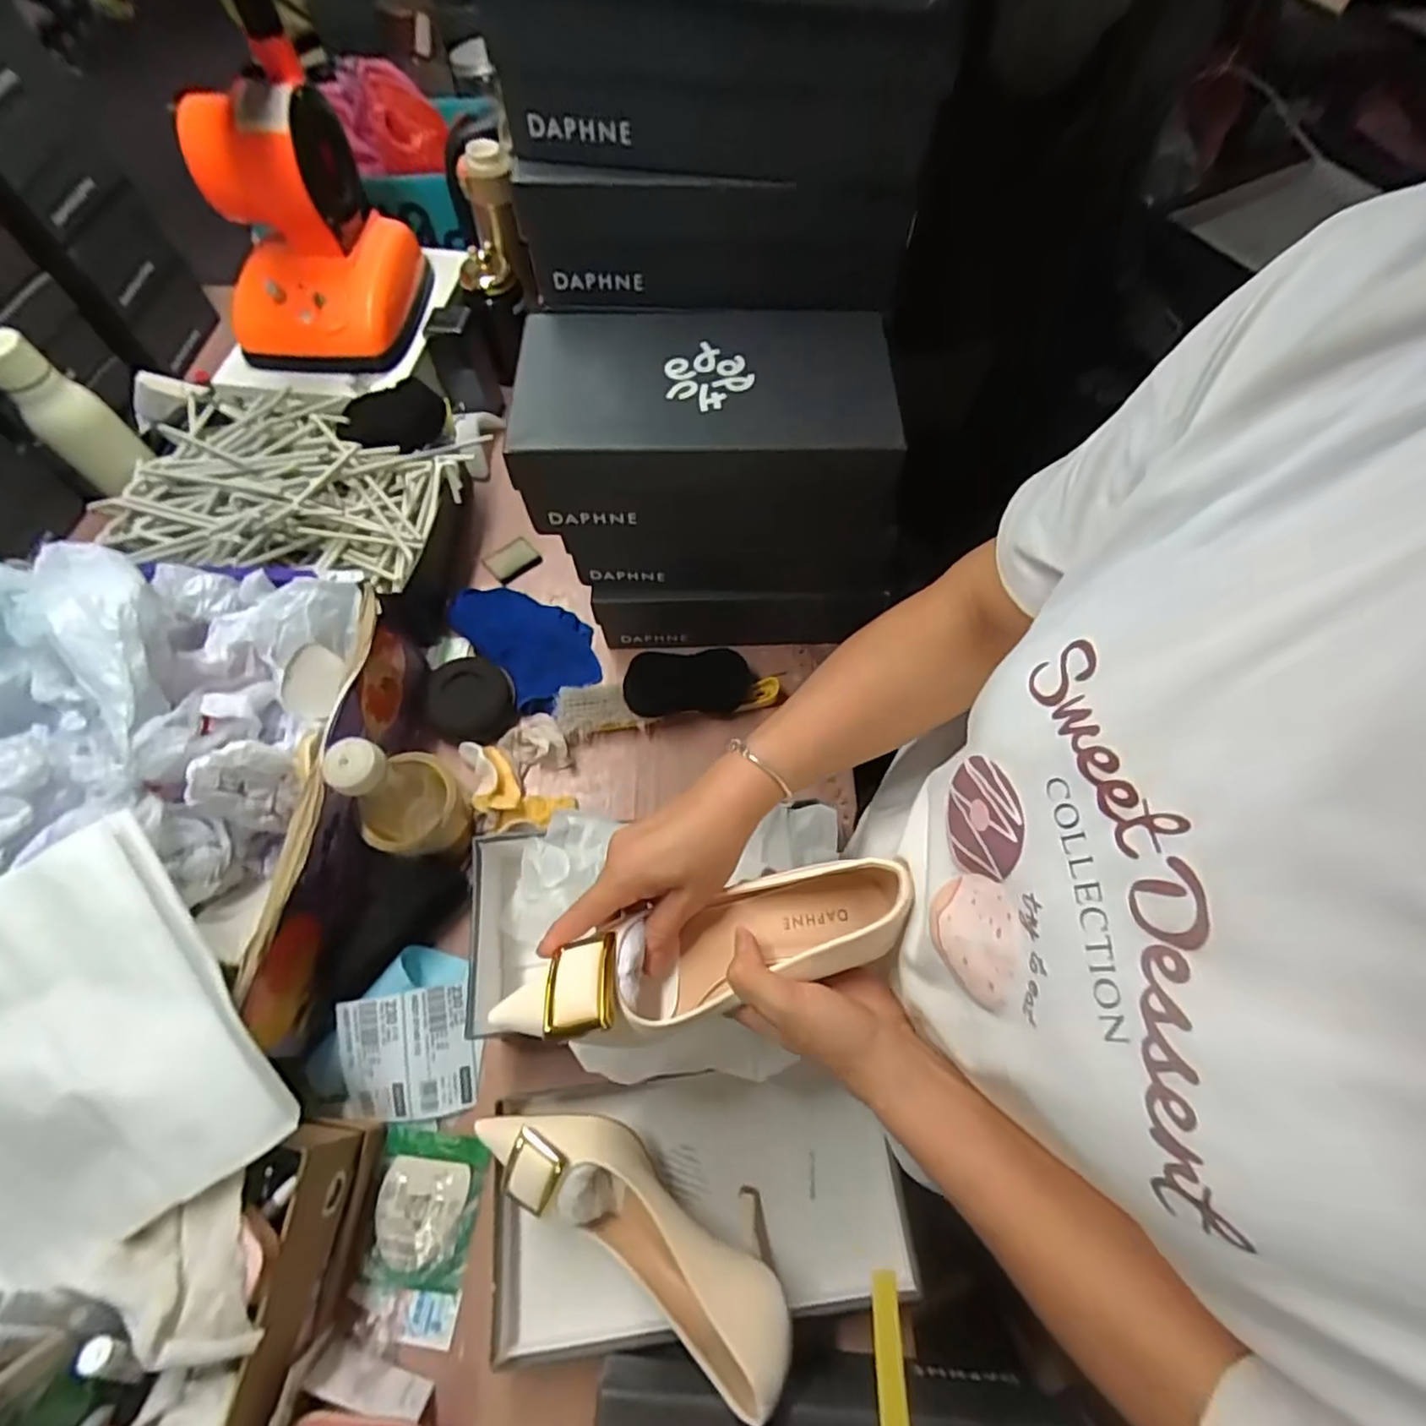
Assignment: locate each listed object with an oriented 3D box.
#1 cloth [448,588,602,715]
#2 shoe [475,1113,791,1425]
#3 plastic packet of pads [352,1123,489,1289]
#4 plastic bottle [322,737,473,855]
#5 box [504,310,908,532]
[{"bbox_3d":[-0.207,-0.087,0.727,0.111,0.030,0.170,-37,70,-17],"label":"cloth"},{"bbox_3d":[-0.056,0.353,0.460,0.236,0.097,0.077,28,67,12],"label":"shoe"},{"bbox_3d":[-0.226,0.385,0.507,0.081,0.014,0.102,5,64,2],"label":"plastic packet of pads"},{"bbox_3d":[-0.262,0.069,0.549,0.071,0.164,0.091,26,67,11],"label":"plastic bottle"},{"bbox_3d":[-0.004,-0.243,0.548,0.298,0.092,0.166,-1,64,-1],"label":"box"}]

